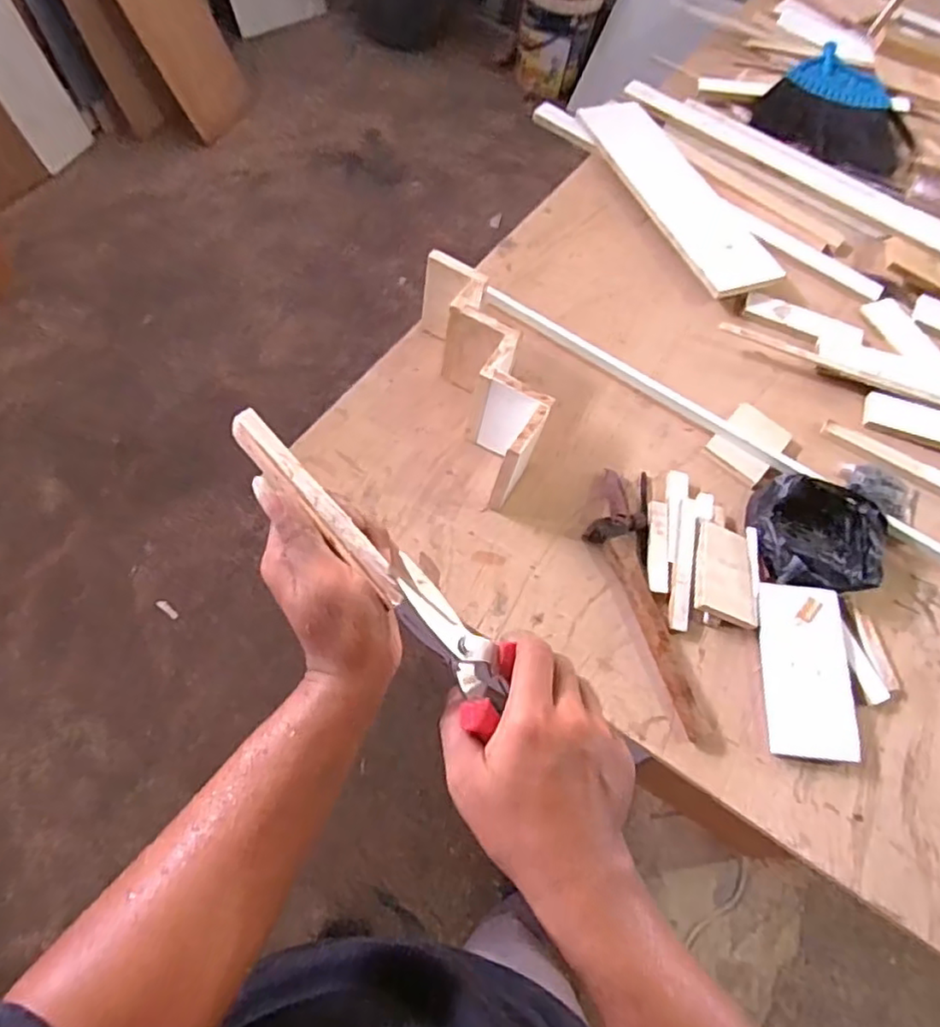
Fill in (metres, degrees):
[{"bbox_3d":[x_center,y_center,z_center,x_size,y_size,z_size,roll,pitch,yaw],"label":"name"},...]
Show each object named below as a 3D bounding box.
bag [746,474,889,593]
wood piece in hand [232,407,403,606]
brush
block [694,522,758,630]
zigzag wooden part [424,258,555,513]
[{"bbox_3d":[0.489,0.025,0.912,0.174,0.059,0.170,4,61,-6],"label":"bag"},{"bbox_3d":[-0.087,-0.003,0.376,0.020,0.008,0.138,-42,91,-19],"label":"wood piece in hand"},{"bbox_3d":[0.770,-0.829,1.326,0.300,0.088,0.194,38,63,12],"label":"brush"},{"bbox_3d":[0.350,0.083,0.871,0.097,0.022,0.120,21,70,-19],"label":"block"},{"bbox_3d":[0.021,-0.192,0.922,0.096,0.150,0.349,-17,67,-12],"label":"zigzag wooden part"}]

